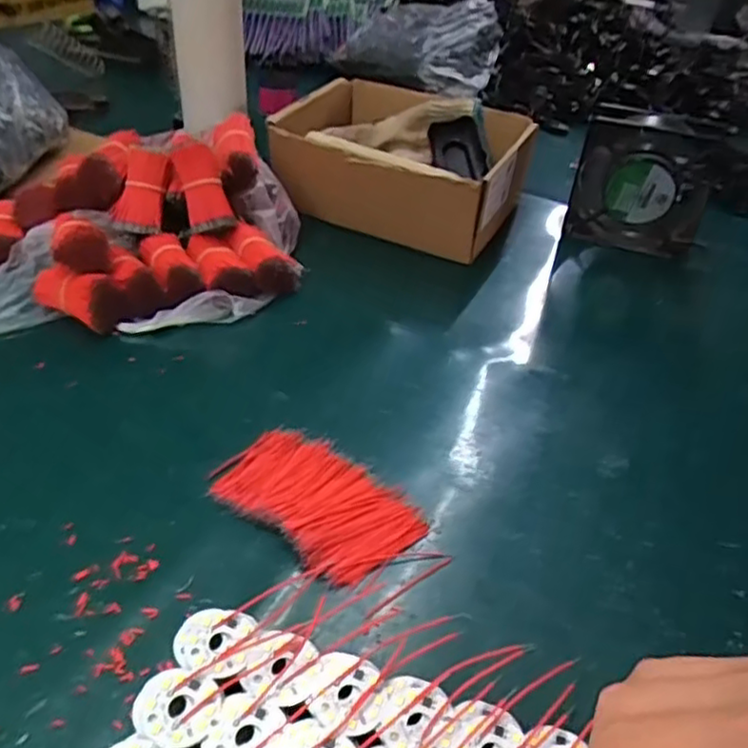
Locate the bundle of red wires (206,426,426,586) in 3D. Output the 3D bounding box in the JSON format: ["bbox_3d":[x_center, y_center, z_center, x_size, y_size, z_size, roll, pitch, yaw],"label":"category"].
[{"bbox_3d":[-0.034,0.071,0.391,0.115,0.010,0.070,31,45,28],"label":"bundle of red wires"}]

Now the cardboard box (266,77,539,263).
[{"bbox_3d":[0.030,-0.213,0.683,0.225,0.094,0.178,21,41,17],"label":"cardboard box"}]

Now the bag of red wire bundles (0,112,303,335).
[{"bbox_3d":[-0.204,-0.115,0.547,0.290,0.104,0.168,-9,41,-19],"label":"bag of red wire bundles"}]

